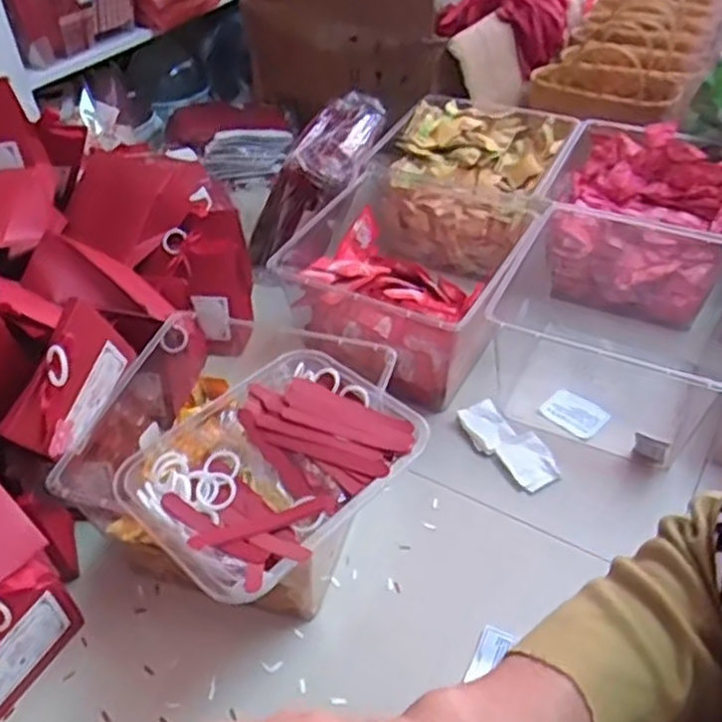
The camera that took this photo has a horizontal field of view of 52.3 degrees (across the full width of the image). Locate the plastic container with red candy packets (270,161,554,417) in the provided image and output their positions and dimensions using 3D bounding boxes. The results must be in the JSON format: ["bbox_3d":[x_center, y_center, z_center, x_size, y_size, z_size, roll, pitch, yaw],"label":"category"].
[{"bbox_3d":[0.070,-0.128,1.156,0.331,0.196,0.363,19,47,22],"label":"plastic container with red candy packets"}]

